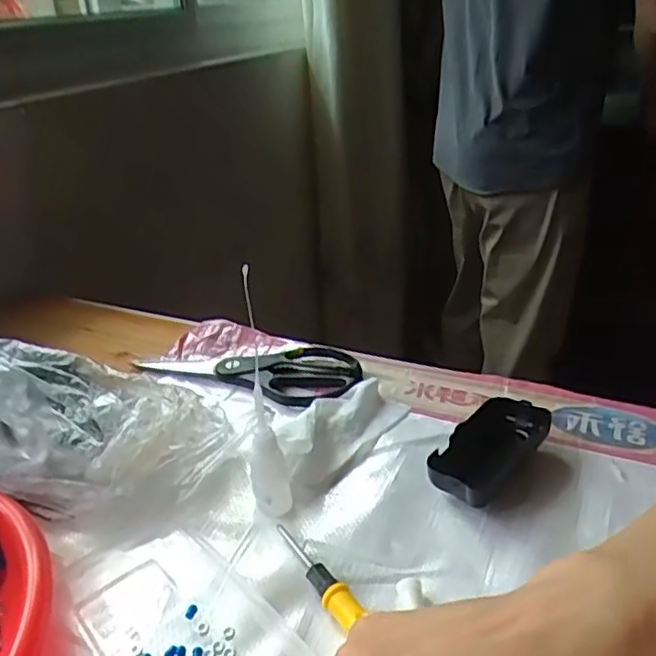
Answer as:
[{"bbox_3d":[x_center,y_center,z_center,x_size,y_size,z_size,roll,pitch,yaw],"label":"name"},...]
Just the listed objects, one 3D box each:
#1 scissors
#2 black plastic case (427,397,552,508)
[{"bbox_3d":[-0.075,0.033,0.615,0.216,0.015,0.091,7,29,20],"label":"scissors"},{"bbox_3d":[0.117,0.090,0.474,0.054,0.025,0.111,19,35,37],"label":"black plastic case"}]

